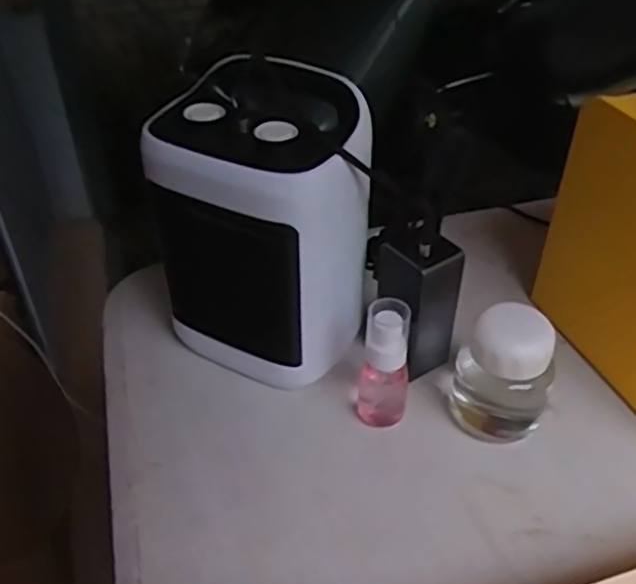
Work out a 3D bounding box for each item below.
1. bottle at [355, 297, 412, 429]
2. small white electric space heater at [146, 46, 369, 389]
[{"bbox_3d":[0.053,0.060,0.544,0.041,0.124,0.030,5,37,6],"label":"bottle"},{"bbox_3d":[-0.044,-0.044,0.575,0.161,0.251,0.123,20,43,25],"label":"small white electric space heater"}]

